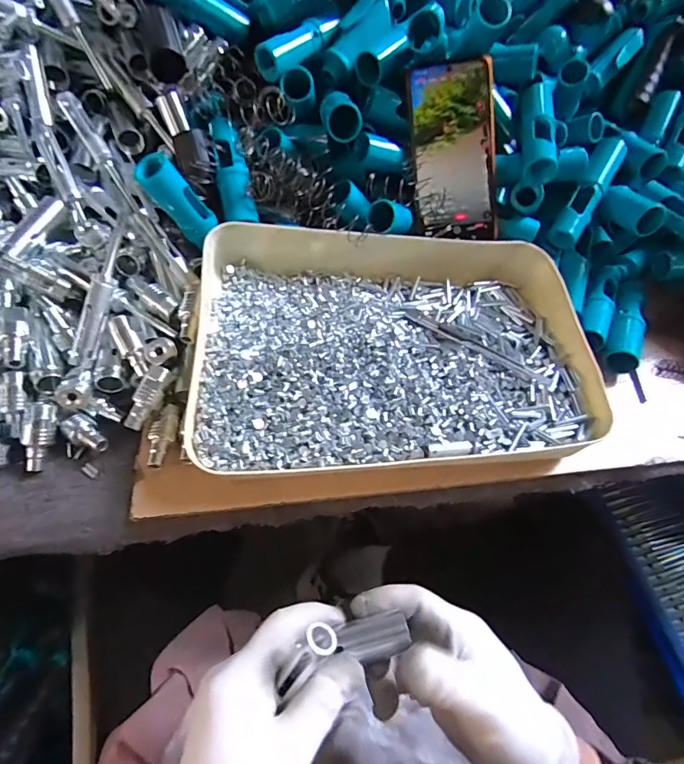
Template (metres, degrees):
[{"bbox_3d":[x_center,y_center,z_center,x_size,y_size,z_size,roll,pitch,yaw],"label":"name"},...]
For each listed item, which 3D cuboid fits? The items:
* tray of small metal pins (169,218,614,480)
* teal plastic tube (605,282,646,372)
[{"bbox_3d":[0.046,-0.043,0.368,0.328,0.054,0.239,-3,56,-7],"label":"tray of small metal pins"},{"bbox_3d":[0.292,-0.061,0.439,0.028,0.025,0.115,23,57,11],"label":"teal plastic tube"}]

